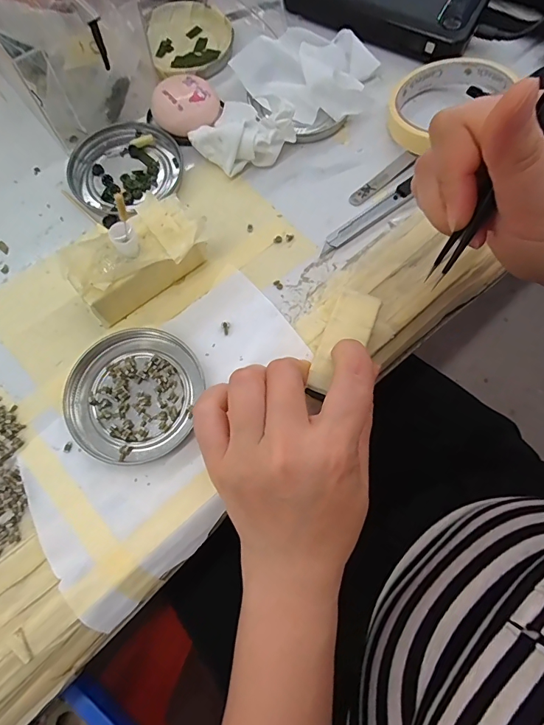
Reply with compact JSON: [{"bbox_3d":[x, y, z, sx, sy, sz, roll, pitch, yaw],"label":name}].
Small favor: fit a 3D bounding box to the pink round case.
[{"bbox_3d":[-0.063,-0.187,0.303,0.047,0.022,0.043,0,71,0],"label":"pink round case"}]

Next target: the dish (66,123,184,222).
[{"bbox_3d":[-0.108,-0.142,0.298,0.073,0.007,0.076,0,71,0],"label":"dish"}]

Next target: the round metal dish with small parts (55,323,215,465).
[{"bbox_3d":[-0.080,0.018,0.243,0.078,0.011,0.074,0,71,0],"label":"round metal dish with small parts"}]

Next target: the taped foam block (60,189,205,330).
[{"bbox_3d":[-0.082,-0.066,0.254,0.085,0.043,0.050,-33,74,-11],"label":"taped foam block"}]

